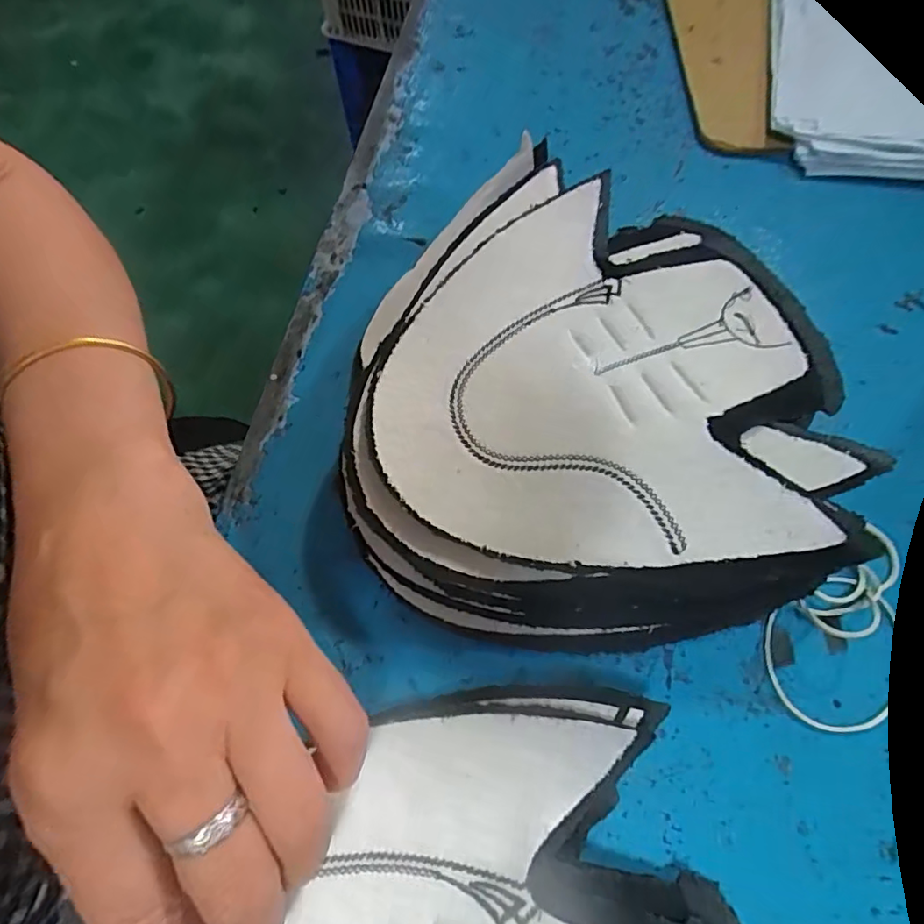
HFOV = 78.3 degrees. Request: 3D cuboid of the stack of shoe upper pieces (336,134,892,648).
[{"bbox_3d":[0.046,-0.043,0.240,0.187,0.051,0.213,4,64,5],"label":"stack of shoe upper pieces"}]

